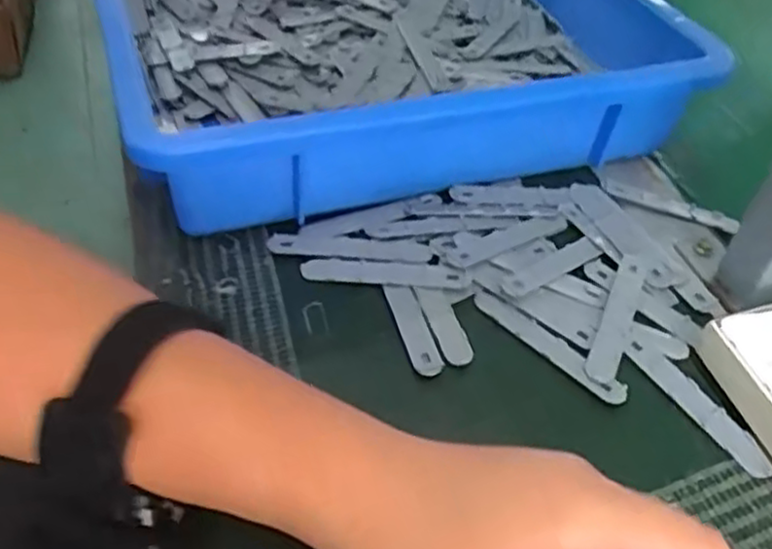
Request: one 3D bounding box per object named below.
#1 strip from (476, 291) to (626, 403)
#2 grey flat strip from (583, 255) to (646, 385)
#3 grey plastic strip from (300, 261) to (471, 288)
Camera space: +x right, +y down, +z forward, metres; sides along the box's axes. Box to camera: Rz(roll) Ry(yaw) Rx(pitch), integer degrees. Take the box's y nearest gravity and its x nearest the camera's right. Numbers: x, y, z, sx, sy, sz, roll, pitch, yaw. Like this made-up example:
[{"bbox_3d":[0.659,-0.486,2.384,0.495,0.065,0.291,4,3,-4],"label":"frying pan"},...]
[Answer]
[{"bbox_3d":[0.087,0.038,0.386,0.093,0.005,0.017,37,54,27],"label":"strip"},{"bbox_3d":[0.126,0.023,0.395,0.015,0.007,0.094,21,49,16],"label":"grey flat strip"},{"bbox_3d":[0.000,-0.001,0.412,0.094,0.004,0.015,2,54,6],"label":"grey plastic strip"}]

